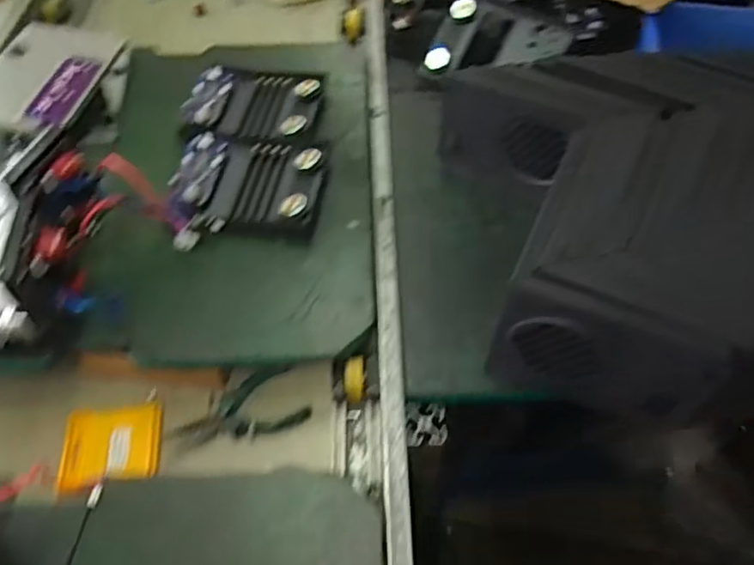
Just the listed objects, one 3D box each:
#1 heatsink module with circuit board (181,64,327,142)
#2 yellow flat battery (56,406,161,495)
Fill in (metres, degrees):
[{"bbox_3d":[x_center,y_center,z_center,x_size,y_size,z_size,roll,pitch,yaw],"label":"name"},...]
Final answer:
[{"bbox_3d":[-0.173,-0.261,0.884,0.174,0.045,0.153,6,53,5],"label":"heatsink module with circuit board"},{"bbox_3d":[-0.283,0.175,0.660,0.101,0.017,0.086,-7,53,-5],"label":"yellow flat battery"}]

